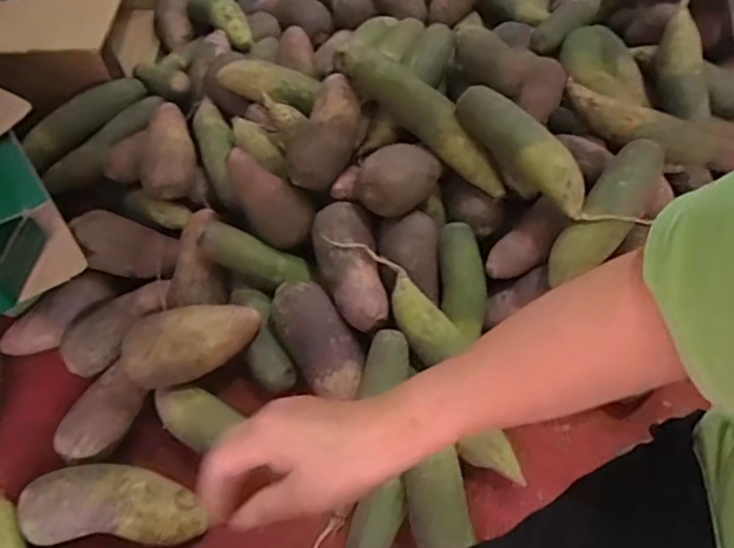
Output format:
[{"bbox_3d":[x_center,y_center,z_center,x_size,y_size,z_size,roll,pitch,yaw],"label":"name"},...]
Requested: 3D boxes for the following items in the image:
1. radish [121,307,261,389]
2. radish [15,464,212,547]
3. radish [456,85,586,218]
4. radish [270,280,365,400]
[{"bbox_3d":[-0.201,0.076,0.708,0.150,0.062,0.078,-15,59,-7],"label":"radish"},{"bbox_3d":[-0.270,0.249,0.665,0.190,0.065,0.079,1,58,3],"label":"radish"},{"bbox_3d":[0.179,-0.146,0.693,0.049,0.050,0.185,-40,65,-20],"label":"radish"},{"bbox_3d":[-0.059,0.078,0.745,0.071,0.070,0.149,-31,83,-5],"label":"radish"}]

